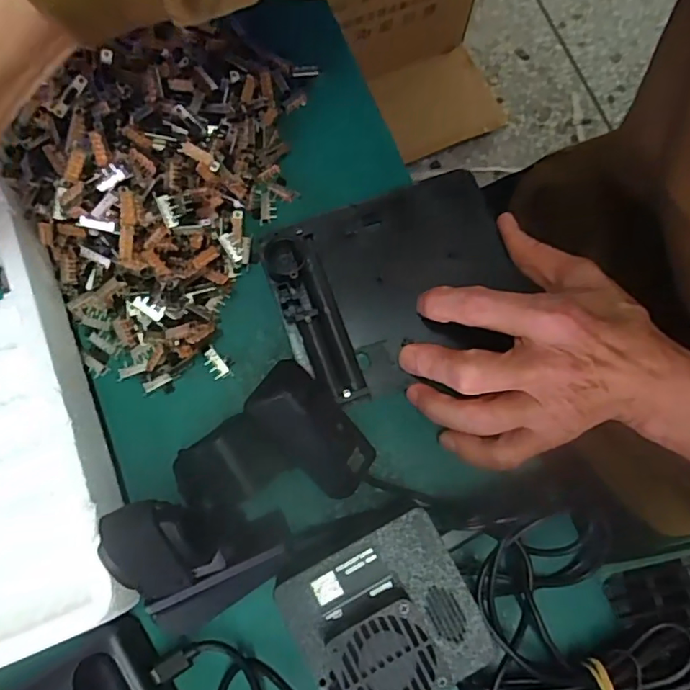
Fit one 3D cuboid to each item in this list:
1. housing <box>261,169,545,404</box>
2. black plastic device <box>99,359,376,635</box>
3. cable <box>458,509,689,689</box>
[{"bbox_3d":[0.029,-0.035,0.308,0.126,0.016,0.105,-20,80,-5],"label":"housing"},{"bbox_3d":[-0.043,0.062,0.253,0.111,0.078,0.072,-42,82,-8],"label":"black plastic device"},{"bbox_3d":[0.104,0.127,0.270,0.111,0.027,0.089,-16,79,-4],"label":"cable"}]

